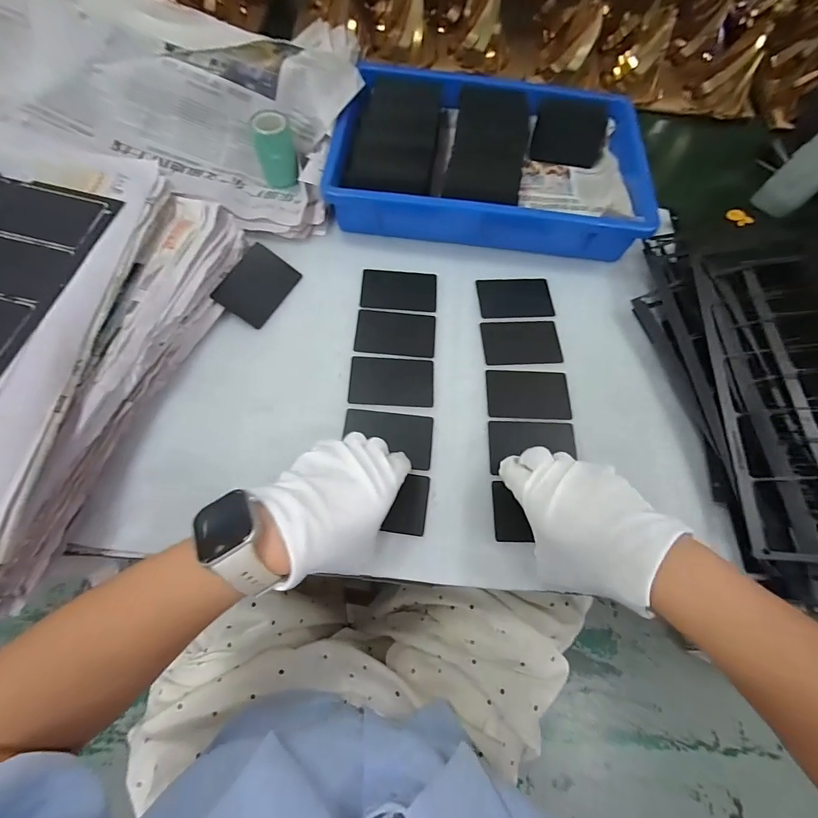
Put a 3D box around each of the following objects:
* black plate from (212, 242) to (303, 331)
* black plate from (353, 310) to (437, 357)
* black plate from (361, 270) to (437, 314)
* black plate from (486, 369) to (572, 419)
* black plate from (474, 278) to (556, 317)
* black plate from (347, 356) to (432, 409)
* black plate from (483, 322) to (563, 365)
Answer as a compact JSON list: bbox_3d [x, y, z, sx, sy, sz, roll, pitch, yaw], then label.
[{"bbox_3d":[-0.163,-0.134,0.423,0.057,0.004,0.085,36,68,-14],"label":"black plate"},{"bbox_3d":[-0.014,-0.082,0.425,0.084,0.006,0.053,6,69,-4],"label":"black plate"},{"bbox_3d":[-0.011,-0.136,0.444,0.083,0.004,0.052,5,69,-5],"label":"black plate"},{"bbox_3d":[0.123,-0.016,0.406,0.084,0.004,0.054,2,67,-3],"label":"black plate"},{"bbox_3d":[0.122,-0.129,0.453,0.084,0.004,0.052,-2,69,-5],"label":"black plate"},{"bbox_3d":[-0.017,-0.028,0.397,0.084,0.005,0.053,4,69,-5],"label":"black plate"},{"bbox_3d":[0.123,-0.073,0.430,0.084,0.004,0.054,-2,67,-5],"label":"black plate"}]

